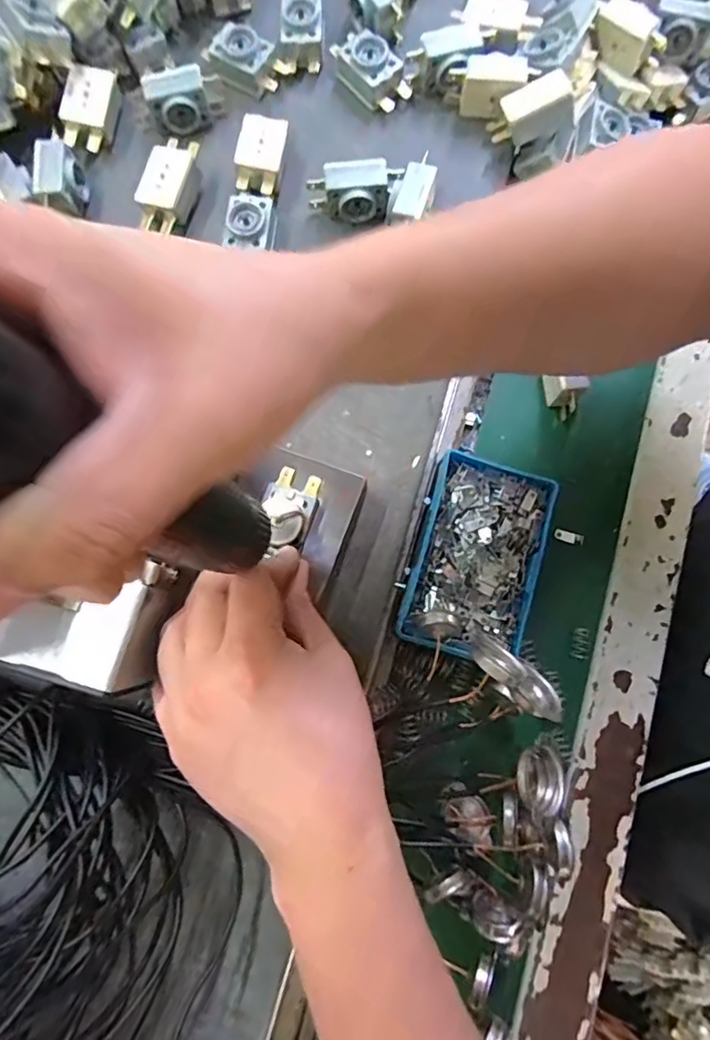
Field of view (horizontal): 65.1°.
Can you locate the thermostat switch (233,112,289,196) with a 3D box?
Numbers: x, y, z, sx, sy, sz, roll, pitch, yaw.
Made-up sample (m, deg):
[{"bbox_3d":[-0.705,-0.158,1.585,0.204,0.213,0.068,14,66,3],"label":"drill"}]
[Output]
[{"bbox_3d":[-0.059,-0.226,0.349,0.028,0.020,0.050,6,79,1],"label":"thermostat switch"}]

